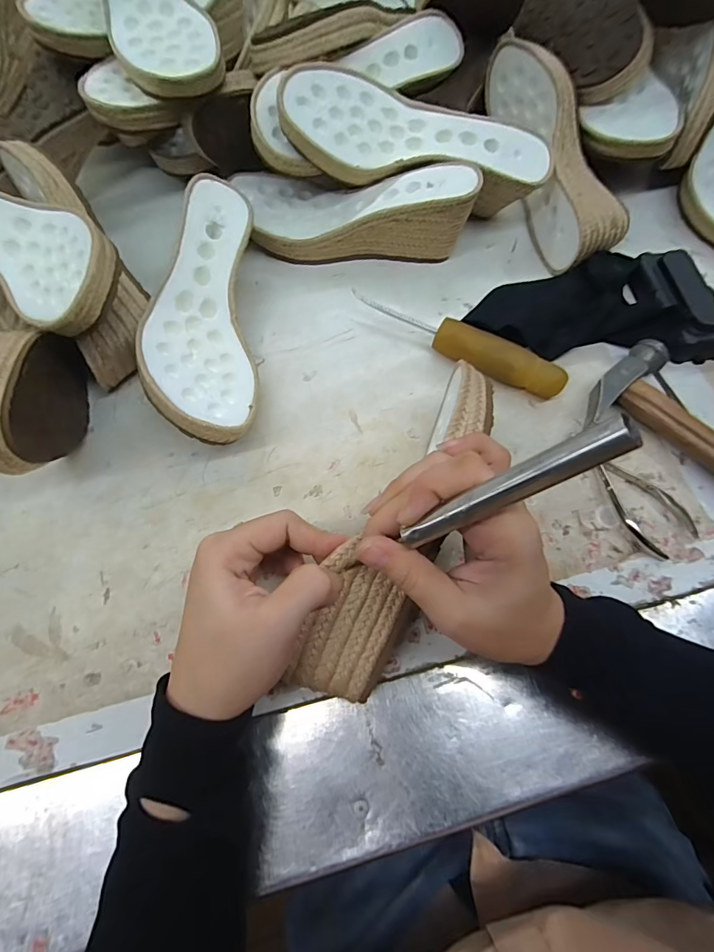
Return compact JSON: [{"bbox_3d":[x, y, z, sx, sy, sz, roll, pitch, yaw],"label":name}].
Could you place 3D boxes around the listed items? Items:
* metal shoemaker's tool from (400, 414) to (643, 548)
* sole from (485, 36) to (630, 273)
[{"bbox_3d":[0.054,0.006,0.165,0.009,0.098,0.011,-4,67,-44],"label":"metal shoemaker's tool"},{"bbox_3d":[0.187,-0.299,0.403,0.070,0.068,0.231,-11,73,-3],"label":"sole"}]

